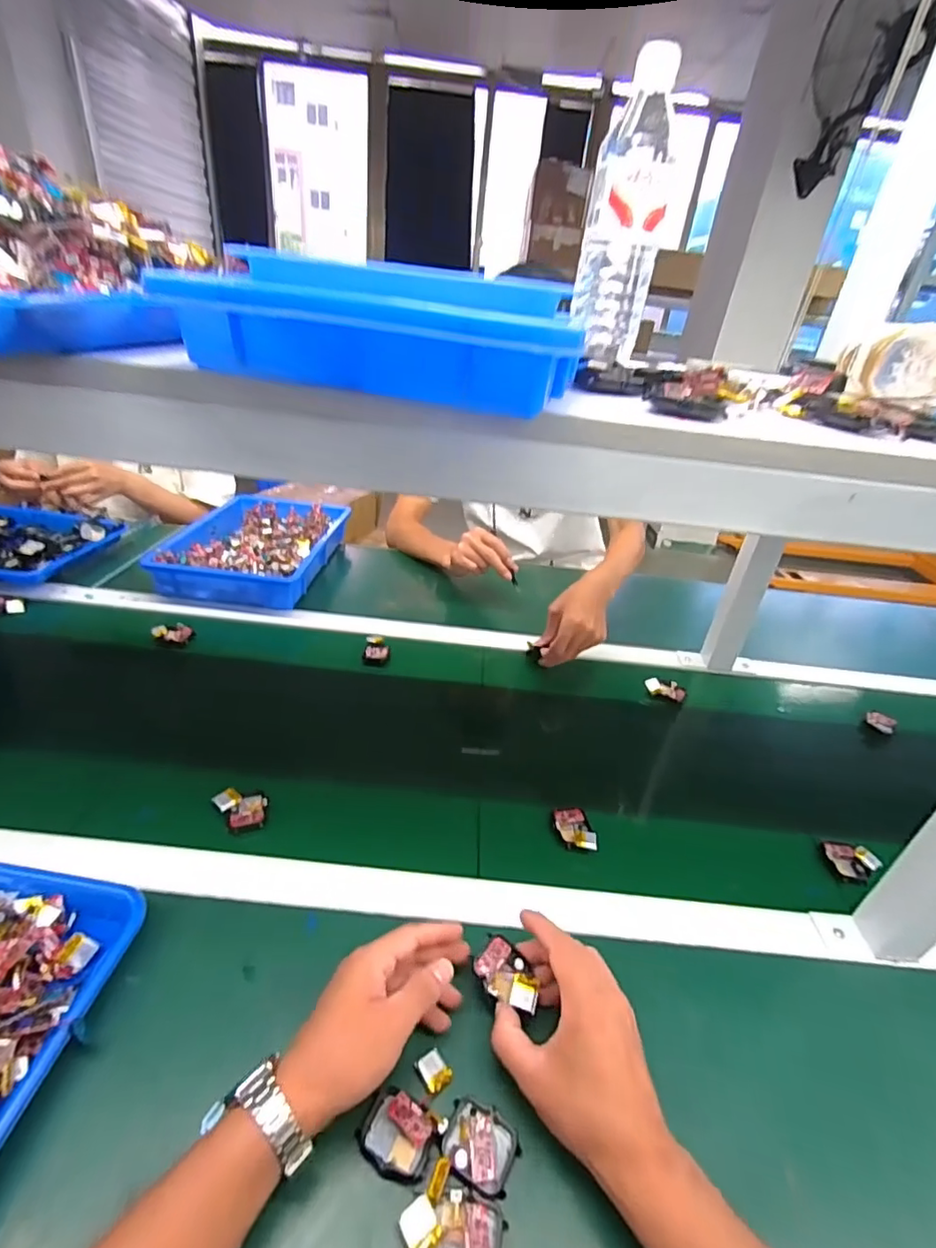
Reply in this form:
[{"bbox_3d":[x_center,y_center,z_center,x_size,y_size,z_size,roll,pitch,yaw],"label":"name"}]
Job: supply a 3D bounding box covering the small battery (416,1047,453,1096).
[{"bbox_3d":[-0.024,0.314,0.383,0.018,0.004,0.024,-19,40,-36],"label":"small battery"}]

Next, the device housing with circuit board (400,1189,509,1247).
[{"bbox_3d":[-0.009,0.358,0.317,0.059,0.013,0.036,10,32,6],"label":"device housing with circuit board"}]

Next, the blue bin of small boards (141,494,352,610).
[{"bbox_3d":[-0.369,-0.137,0.968,0.244,0.059,0.341,8,31,1],"label":"blue bin of small boards"}]

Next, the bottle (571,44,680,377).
[{"bbox_3d":[0.133,-0.341,0.463,0.064,0.208,0.060,14,32,11],"label":"bottle"}]

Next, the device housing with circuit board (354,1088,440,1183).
[{"bbox_3d":[-0.045,0.327,0.349,0.046,0.011,0.037,17,33,16],"label":"device housing with circuit board"}]

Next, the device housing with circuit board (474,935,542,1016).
[{"bbox_3d":[0.030,0.263,0.406,0.037,0.010,0.053,-22,41,-38],"label":"device housing with circuit board"}]

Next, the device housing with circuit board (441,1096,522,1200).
[{"bbox_3d":[0.008,0.334,0.350,0.045,0.009,0.041,18,33,17],"label":"device housing with circuit board"}]

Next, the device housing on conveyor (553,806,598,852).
[{"bbox_3d":[0.112,0.214,0.567,0.038,0.008,0.053,1,32,-10],"label":"device housing on conveyor"}]

